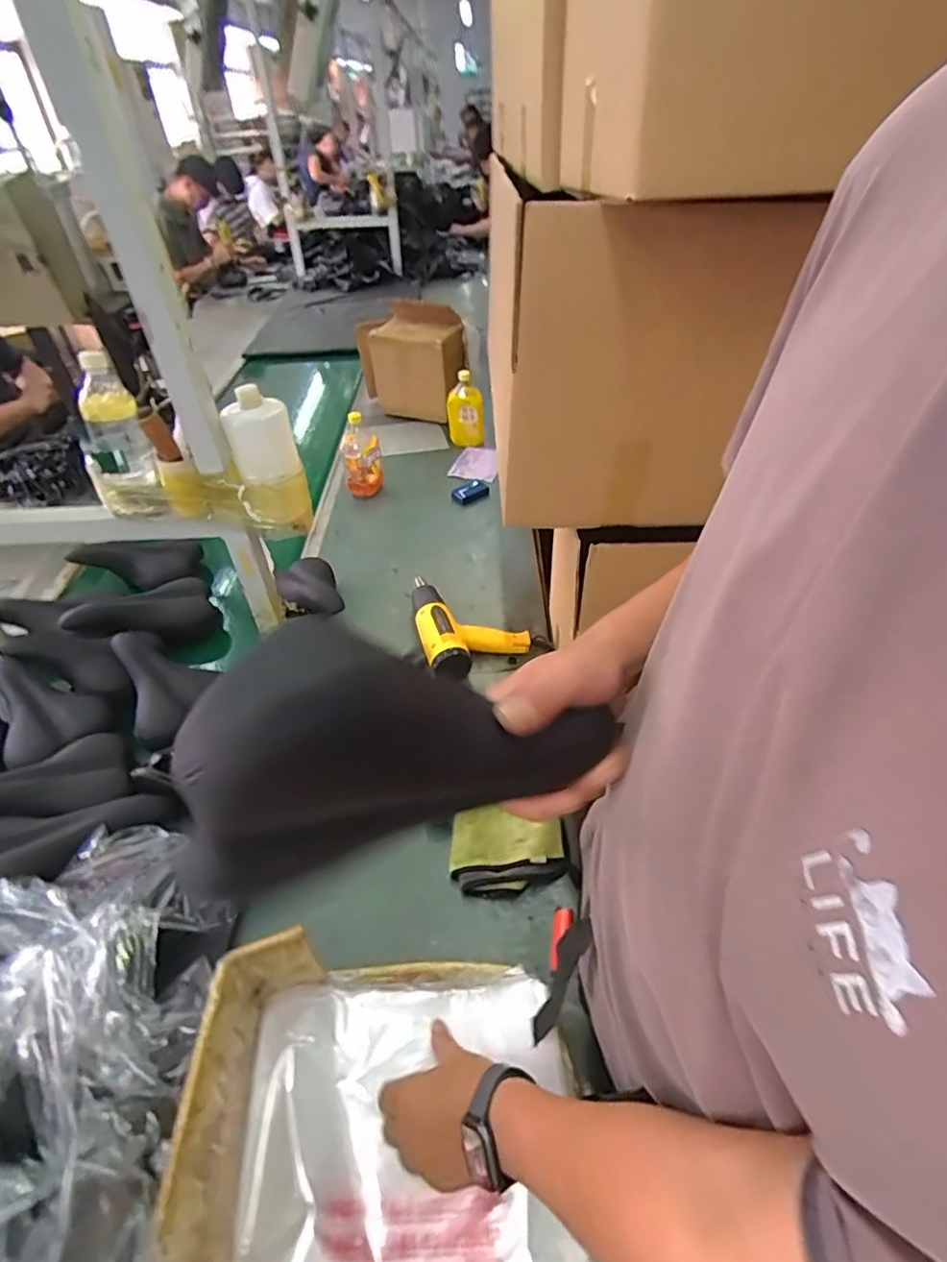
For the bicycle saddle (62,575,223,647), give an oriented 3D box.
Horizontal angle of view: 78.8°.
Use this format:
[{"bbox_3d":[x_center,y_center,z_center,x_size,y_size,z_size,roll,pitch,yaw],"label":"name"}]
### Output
[{"bbox_3d":[-0.625,-0.030,1.097,0.252,0.105,0.126,-9,40,-36],"label":"bicycle saddle"}]

